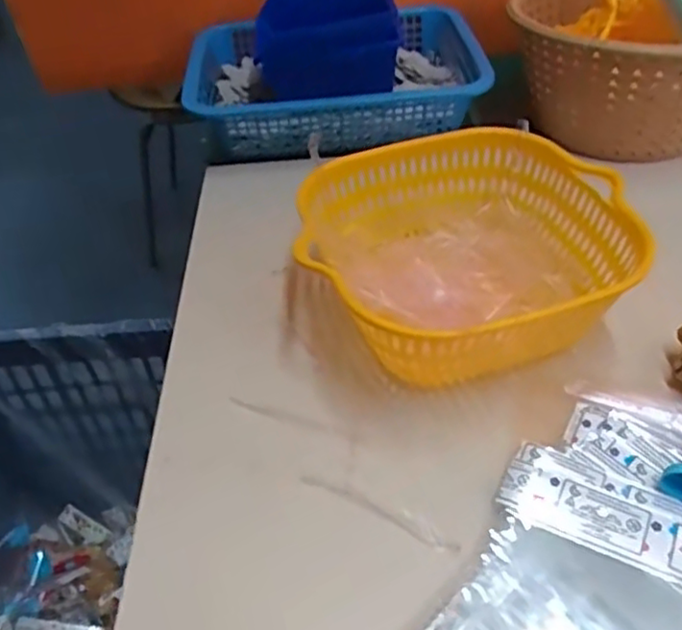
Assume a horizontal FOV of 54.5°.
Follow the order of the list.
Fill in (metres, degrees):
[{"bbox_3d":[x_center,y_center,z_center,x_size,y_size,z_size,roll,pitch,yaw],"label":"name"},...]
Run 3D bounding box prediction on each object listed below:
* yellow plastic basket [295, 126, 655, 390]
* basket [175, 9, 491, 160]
[{"bbox_3d":[0.081,-0.042,0.443,0.208,0.083,0.208,-4,45,4],"label":"yellow plastic basket"},{"bbox_3d":[-0.004,-0.244,0.673,0.288,0.066,0.214,-10,45,-2],"label":"basket"}]

